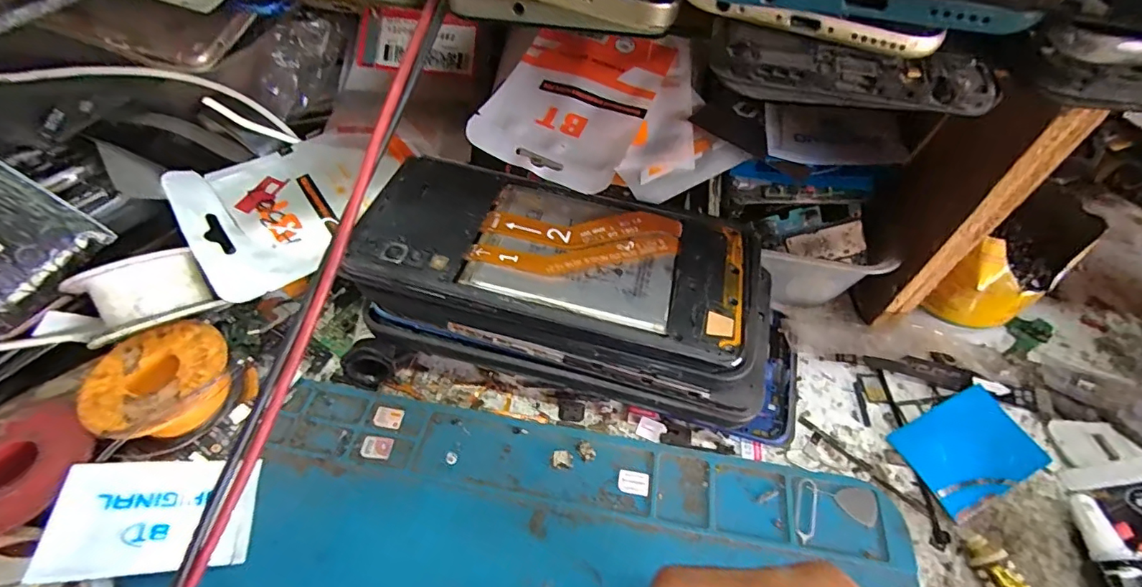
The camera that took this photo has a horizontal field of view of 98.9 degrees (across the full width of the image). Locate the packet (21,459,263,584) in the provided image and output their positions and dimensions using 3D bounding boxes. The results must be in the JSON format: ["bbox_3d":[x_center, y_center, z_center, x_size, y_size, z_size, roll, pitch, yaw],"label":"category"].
[{"bbox_3d":[-0.156,0.084,0.186,0.060,0.008,0.039,10,50,-29],"label":"packet"}]

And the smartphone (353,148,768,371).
[{"bbox_3d":[-0.003,-0.018,0.199,0.162,0.009,0.076,14,53,4],"label":"smartphone"}]

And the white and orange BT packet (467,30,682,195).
[{"bbox_3d":[0.001,-0.098,0.244,0.073,0.009,0.100,22,67,10],"label":"white and orange BT packet"}]

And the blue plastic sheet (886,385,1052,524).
[{"bbox_3d":[0.177,0.068,0.217,0.060,0.004,0.039,-21,60,-15],"label":"blue plastic sheet"}]

